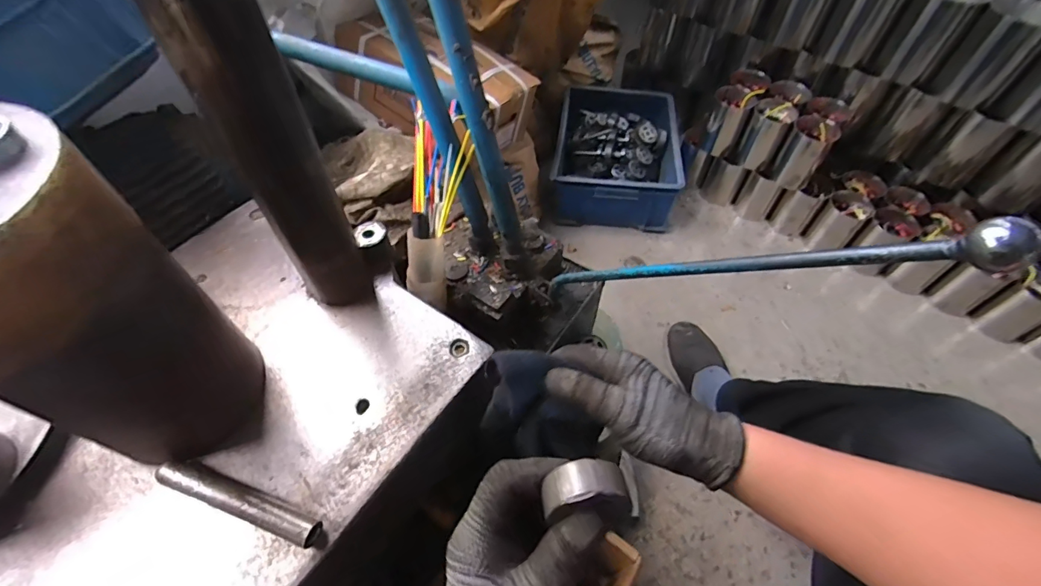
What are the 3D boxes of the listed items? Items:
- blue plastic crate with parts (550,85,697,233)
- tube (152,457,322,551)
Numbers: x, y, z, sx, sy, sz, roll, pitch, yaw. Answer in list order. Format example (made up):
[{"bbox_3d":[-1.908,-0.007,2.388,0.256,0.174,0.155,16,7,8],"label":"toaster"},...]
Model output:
[{"bbox_3d":[0.259,-0.363,1.224,0.315,0.144,0.405,8,54,6],"label":"blue plastic crate with parts"},{"bbox_3d":[-0.224,0.165,0.370,0.140,0.022,0.022,18,56,13],"label":"tube"}]

